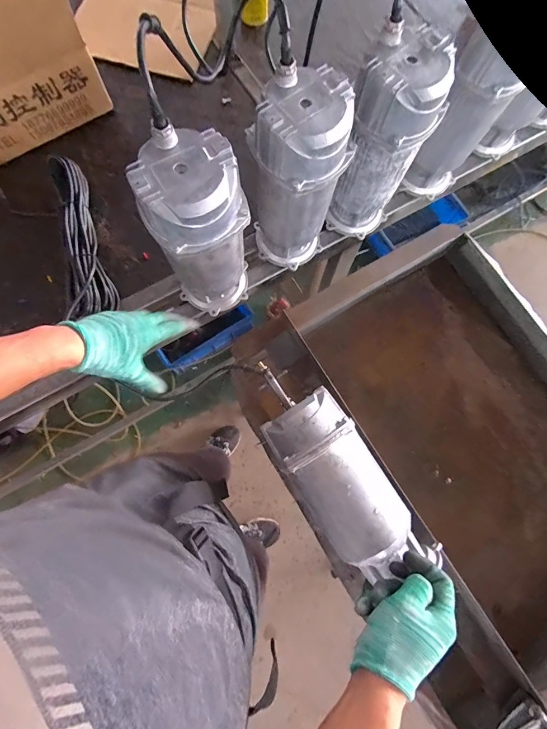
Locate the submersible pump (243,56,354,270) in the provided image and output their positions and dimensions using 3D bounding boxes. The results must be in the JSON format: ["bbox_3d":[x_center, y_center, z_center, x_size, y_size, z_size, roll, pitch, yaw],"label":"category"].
[{"bbox_3d":[0.038,-0.274,0.547,0.127,0.294,0.112,-22,78,-7],"label":"submersible pump"}]

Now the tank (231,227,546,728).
[{"bbox_3d":[0.352,0.158,0.700,0.564,0.213,0.736,-29,79,-8],"label":"tank"}]

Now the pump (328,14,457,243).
[{"bbox_3d":[0.172,-0.343,0.567,0.126,0.292,0.112,20,77,3],"label":"pump"}]

